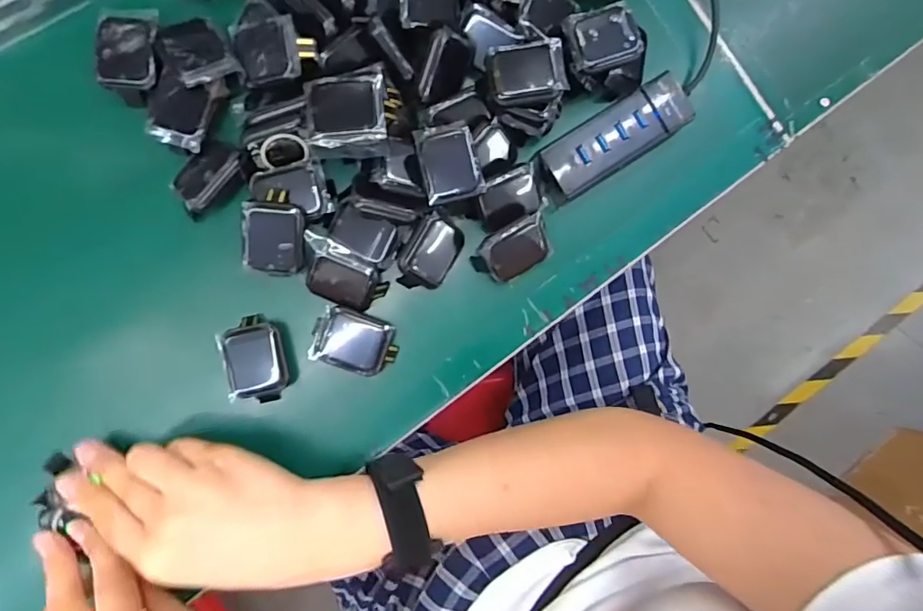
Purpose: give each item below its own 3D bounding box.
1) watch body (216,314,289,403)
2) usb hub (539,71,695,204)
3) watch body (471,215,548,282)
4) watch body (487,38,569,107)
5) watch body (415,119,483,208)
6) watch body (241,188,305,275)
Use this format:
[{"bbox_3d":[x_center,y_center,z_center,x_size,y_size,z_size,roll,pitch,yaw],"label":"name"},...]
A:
[{"bbox_3d":[-0.128,0.034,0.329,0.036,0.012,0.053,-14,92,-7],"label":"watch body"},{"bbox_3d":[0.103,-0.112,0.349,0.109,0.019,0.035,-35,93,-6],"label":"usb hub"},{"bbox_3d":[0.034,-0.036,0.343,0.051,0.019,0.034,-32,123,-11],"label":"watch body"},{"bbox_3d":[0.038,-0.142,0.318,0.046,0.012,0.040,-9,91,-7],"label":"watch body"},{"bbox_3d":[-0.008,-0.088,0.321,0.034,0.011,0.047,-13,91,-7],"label":"watch body"},{"bbox_3d":[-0.112,-0.045,0.318,0.036,0.015,0.049,3,95,-12],"label":"watch body"}]

